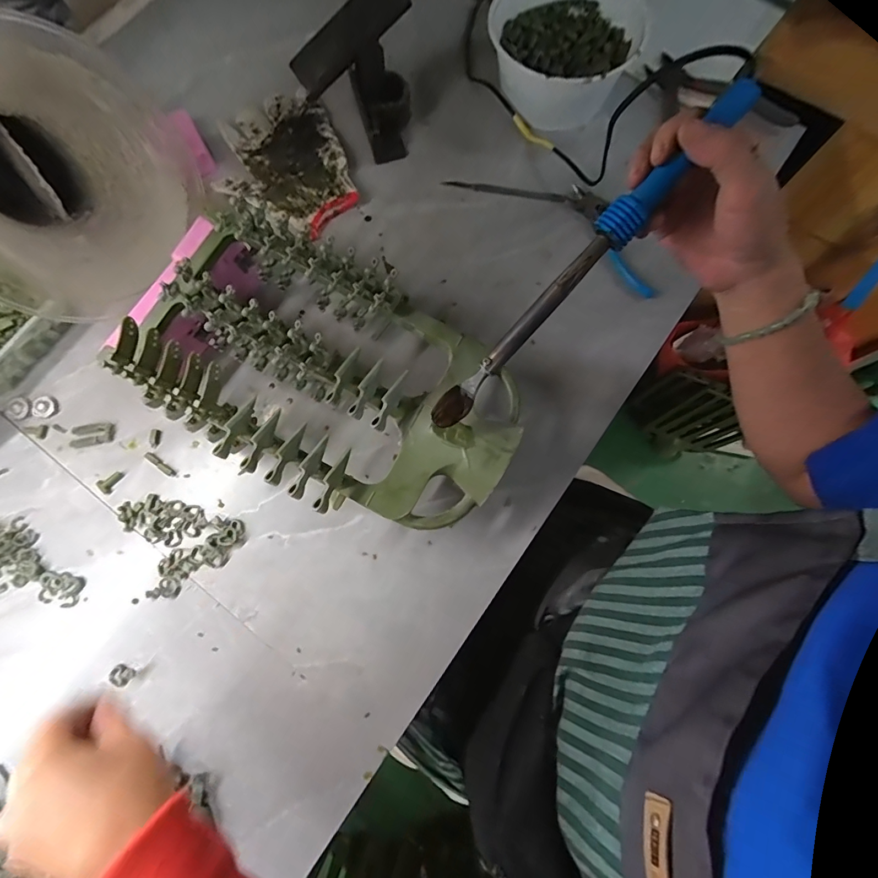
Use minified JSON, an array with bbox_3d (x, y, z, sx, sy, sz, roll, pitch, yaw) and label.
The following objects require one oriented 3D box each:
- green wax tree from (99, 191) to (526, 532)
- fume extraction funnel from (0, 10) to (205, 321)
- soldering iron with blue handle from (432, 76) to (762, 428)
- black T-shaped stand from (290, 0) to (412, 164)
[{"bbox_3d":[-0.090,-0.049,0.388,0.322,0.101,0.200,30,79,7],"label":"green wax tree"},{"bbox_3d":[-0.374,-0.244,0.397,0.179,0.193,0.215,33,79,8],"label":"fume extraction funnel"},{"bbox_3d":[0.097,-0.116,0.304,0.022,0.031,0.288,46,107,10],"label":"soldering iron with blue handle"},{"bbox_3d":[-0.088,-0.388,0.466,0.127,0.112,0.098,-11,77,-2],"label":"black T-shaped stand"}]

